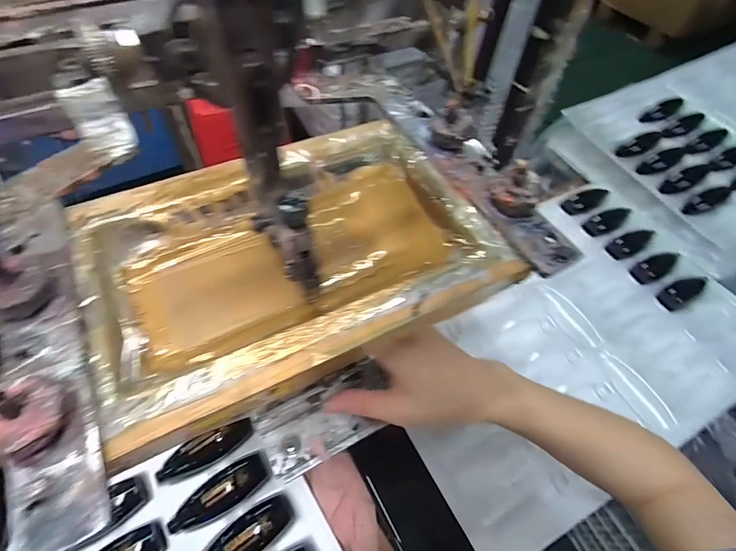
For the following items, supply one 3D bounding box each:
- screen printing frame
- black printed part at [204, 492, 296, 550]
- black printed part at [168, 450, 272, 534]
[{"bbox_3d":[-0.044,-0.014,0.242,0.226,0.029,0.161,-22,61,-17],"label":"screen printing frame"},{"bbox_3d":[-0.122,0.255,0.376,0.102,0.025,0.039,-28,63,-20],"label":"black printed part"},{"bbox_3d":[-0.151,0.221,0.396,0.103,0.021,0.037,-27,63,-20],"label":"black printed part"}]

